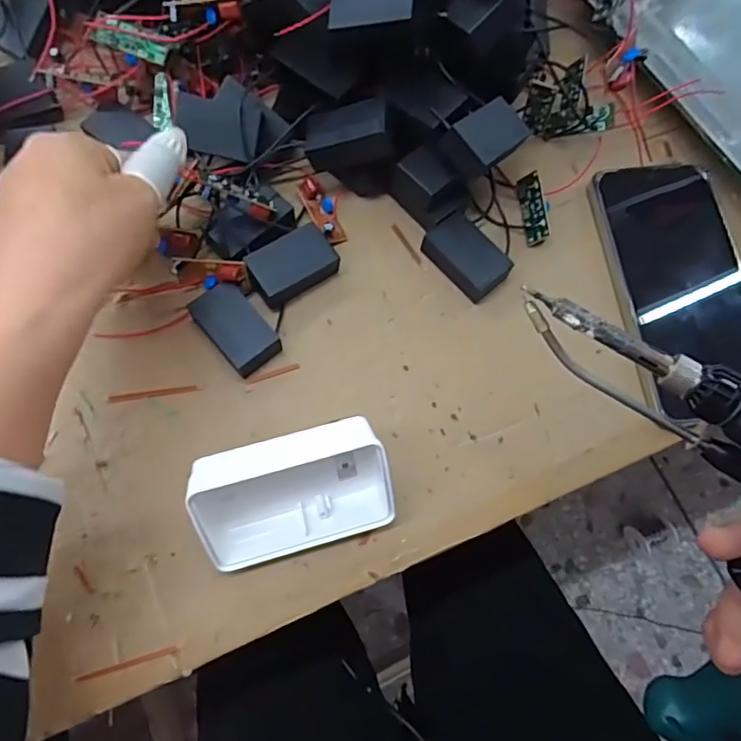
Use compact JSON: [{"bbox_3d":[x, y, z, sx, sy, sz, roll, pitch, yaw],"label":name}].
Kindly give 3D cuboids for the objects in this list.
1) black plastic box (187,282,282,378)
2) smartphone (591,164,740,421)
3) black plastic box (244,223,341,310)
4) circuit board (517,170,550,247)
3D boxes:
[{"bbox_3d":[-0.075,-0.024,0.316,0.029,0.017,0.049,-38,78,-13],"label":"black plastic box"},{"bbox_3d":[0.187,-0.056,0.338,0.077,0.013,0.156,-9,73,-6],"label":"smartphone"},{"bbox_3d":[-0.045,-0.060,0.326,0.049,0.020,0.032,-35,77,-13],"label":"black plastic box"},{"bbox_3d":[0.101,-0.100,0.347,0.005,0.017,0.043,4,74,-39],"label":"circuit board"}]

